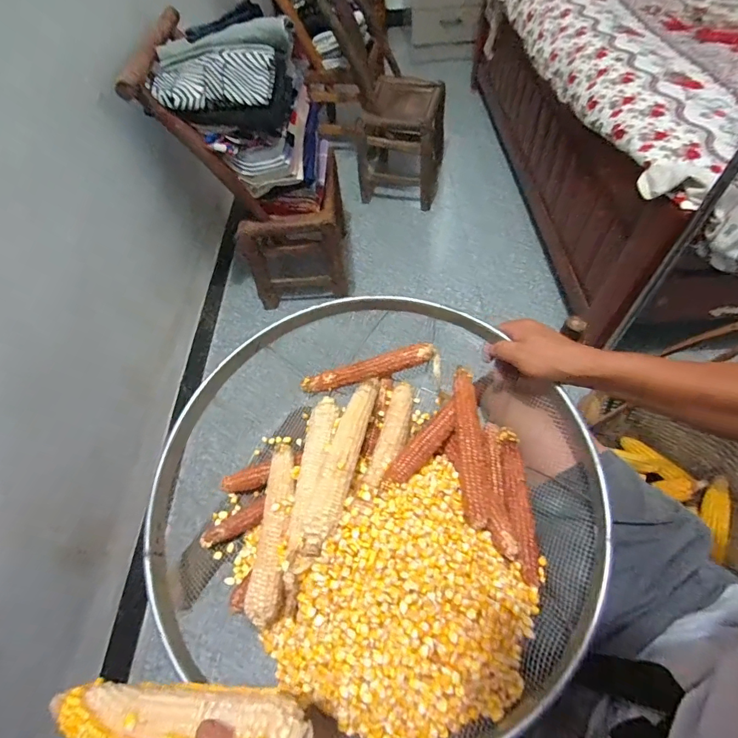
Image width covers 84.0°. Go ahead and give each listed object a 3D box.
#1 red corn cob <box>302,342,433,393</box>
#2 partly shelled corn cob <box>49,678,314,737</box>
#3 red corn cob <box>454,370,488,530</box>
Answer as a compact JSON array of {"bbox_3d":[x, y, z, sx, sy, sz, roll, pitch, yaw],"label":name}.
[{"bbox_3d":[-0.003,0.002,0.600,0.198,0.022,0.027,-16,54,9],"label":"red corn cob"},{"bbox_3d":[-0.160,0.280,0.325,0.231,0.036,0.047,-8,53,14],"label":"partly shelled corn cob"},{"bbox_3d":[0.131,0.091,0.509,0.041,0.029,0.198,2,54,4],"label":"red corn cob"}]

